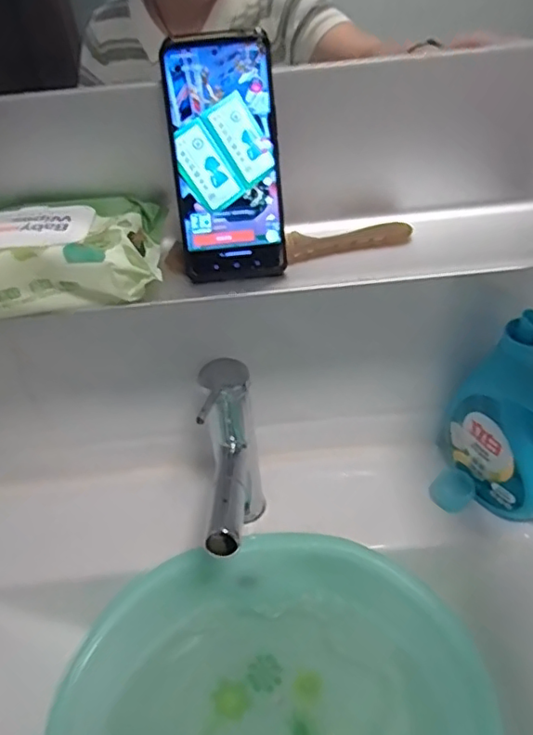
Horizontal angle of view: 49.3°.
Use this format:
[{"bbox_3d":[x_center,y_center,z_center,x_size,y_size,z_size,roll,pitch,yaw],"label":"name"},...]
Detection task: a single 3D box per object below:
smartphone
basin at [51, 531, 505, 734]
[{"bbox_3d":[-0.030,-0.155,0.438,0.076,0.174,0.010,-5,16,1],"label":"smartphone"},{"bbox_3d":[0.005,0.337,0.549,0.382,0.125,0.314,-6,39,0],"label":"basin"}]

